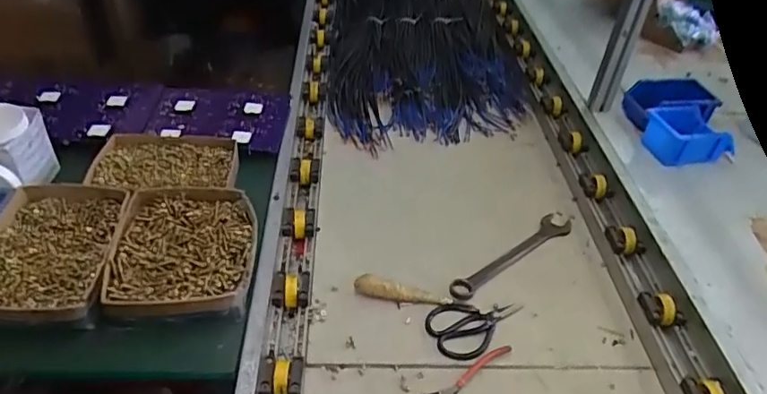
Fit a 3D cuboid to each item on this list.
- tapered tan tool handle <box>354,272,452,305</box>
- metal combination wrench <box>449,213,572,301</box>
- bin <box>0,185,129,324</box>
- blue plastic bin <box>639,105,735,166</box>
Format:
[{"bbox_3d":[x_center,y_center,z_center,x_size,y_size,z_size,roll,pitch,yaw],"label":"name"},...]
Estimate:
[{"bbox_3d":[0.031,0.146,0.860,0.148,0.031,0.025,5,40,-1],"label":"tapered tan tool handle"},{"bbox_3d":[0.222,0.098,0.963,0.302,0.007,0.049,-26,49,-32],"label":"metal combination wrench"},{"bbox_3d":[-0.444,0.077,0.733,0.172,0.062,0.226,0,40,-7],"label":"bin"},{"bbox_3d":[0.595,-0.117,1.111,0.142,0.076,0.114,0,38,-10],"label":"blue plastic bin"}]

